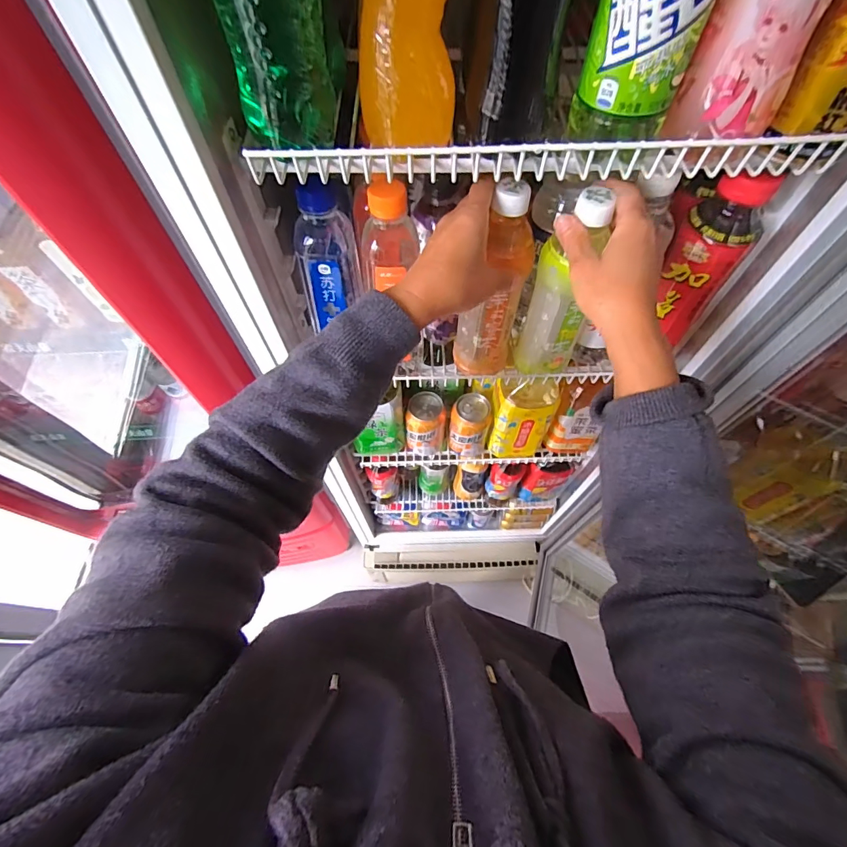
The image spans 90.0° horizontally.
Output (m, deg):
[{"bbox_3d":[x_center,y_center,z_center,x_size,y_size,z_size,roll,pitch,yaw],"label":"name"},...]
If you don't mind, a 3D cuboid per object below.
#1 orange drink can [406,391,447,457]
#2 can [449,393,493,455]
[{"bbox_3d":[0.005,0.004,0.692,0.059,0.108,0.059,0,61,0],"label":"orange drink can"},{"bbox_3d":[0.076,0.006,0.692,0.061,0.111,0.057,0,61,0],"label":"can"}]

